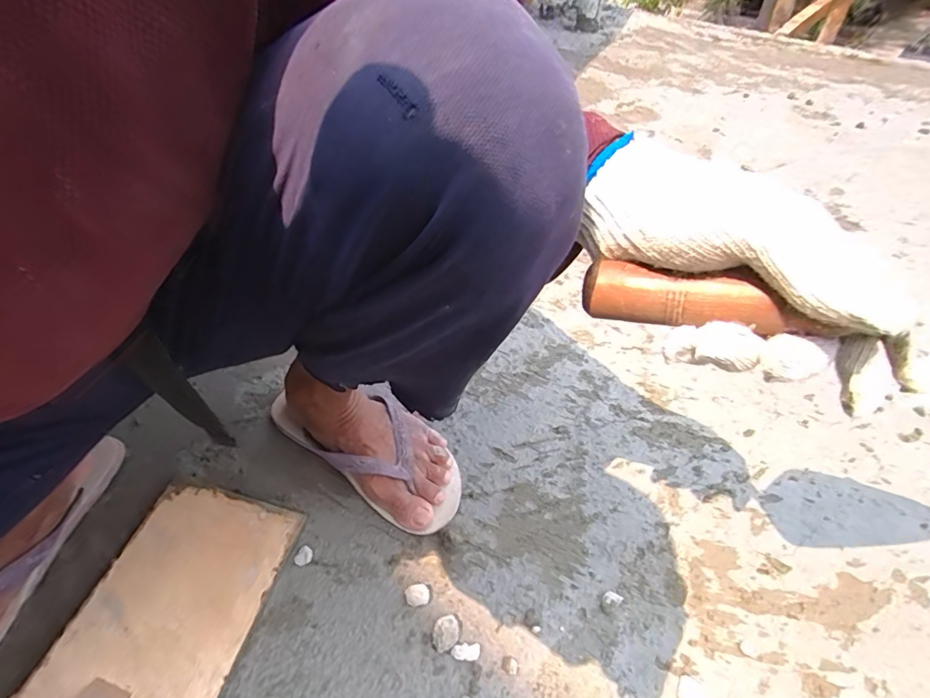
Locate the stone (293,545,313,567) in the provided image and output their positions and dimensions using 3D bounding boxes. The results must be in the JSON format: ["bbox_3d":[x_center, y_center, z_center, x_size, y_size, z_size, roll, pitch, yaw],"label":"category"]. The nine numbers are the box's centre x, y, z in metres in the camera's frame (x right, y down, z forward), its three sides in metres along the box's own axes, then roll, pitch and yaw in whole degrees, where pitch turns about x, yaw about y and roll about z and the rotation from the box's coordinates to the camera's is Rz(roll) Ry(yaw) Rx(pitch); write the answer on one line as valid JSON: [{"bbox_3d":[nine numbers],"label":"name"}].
[{"bbox_3d":[-0.156,0.200,0.451,0.015,0.007,0.017,18,51,18],"label":"stone"}]

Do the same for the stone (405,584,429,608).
[{"bbox_3d":[-0.043,0.223,0.422,0.021,0.014,0.017,-3,48,-1],"label":"stone"}]

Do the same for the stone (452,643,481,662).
[{"bbox_3d":[0.001,0.257,0.396,0.024,0.005,0.012,-3,48,0],"label":"stone"}]

